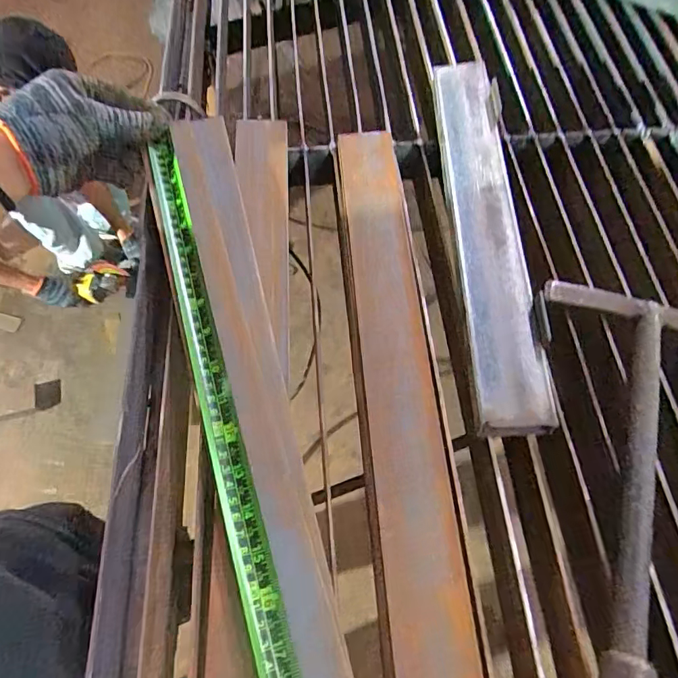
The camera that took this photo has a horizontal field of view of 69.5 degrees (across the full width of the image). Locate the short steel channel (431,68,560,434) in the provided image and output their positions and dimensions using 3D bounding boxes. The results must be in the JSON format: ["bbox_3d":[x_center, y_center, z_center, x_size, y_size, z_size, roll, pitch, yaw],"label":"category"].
[{"bbox_3d":[0.119,-0.097,0.404,0.055,0.030,0.353,0,64,0],"label":"short steel channel"}]

